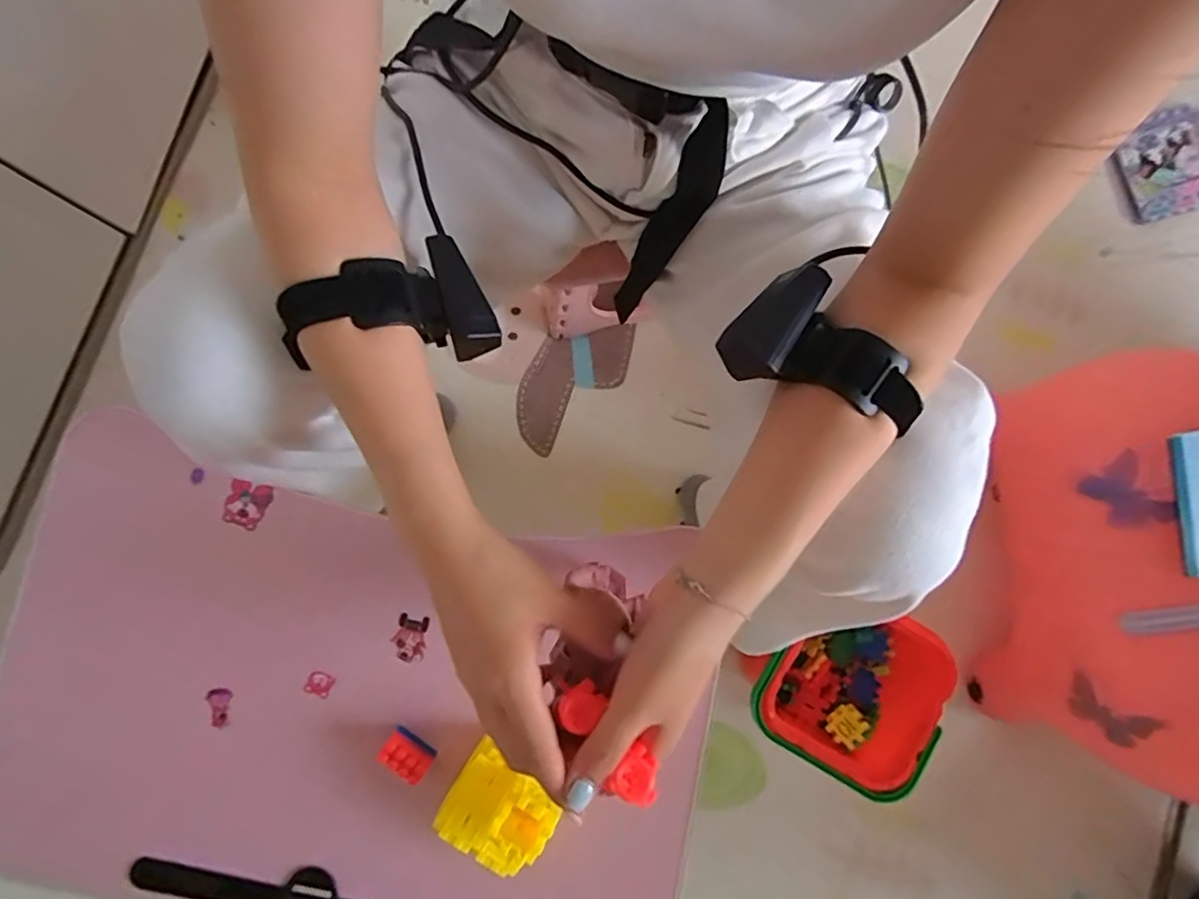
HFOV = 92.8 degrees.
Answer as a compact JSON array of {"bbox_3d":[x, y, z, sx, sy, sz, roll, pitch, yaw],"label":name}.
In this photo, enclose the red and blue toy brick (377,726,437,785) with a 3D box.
[{"bbox_3d":[-0.155,0.248,0.463,0.039,0.024,0.026,32,85,1],"label":"red and blue toy brick"}]

